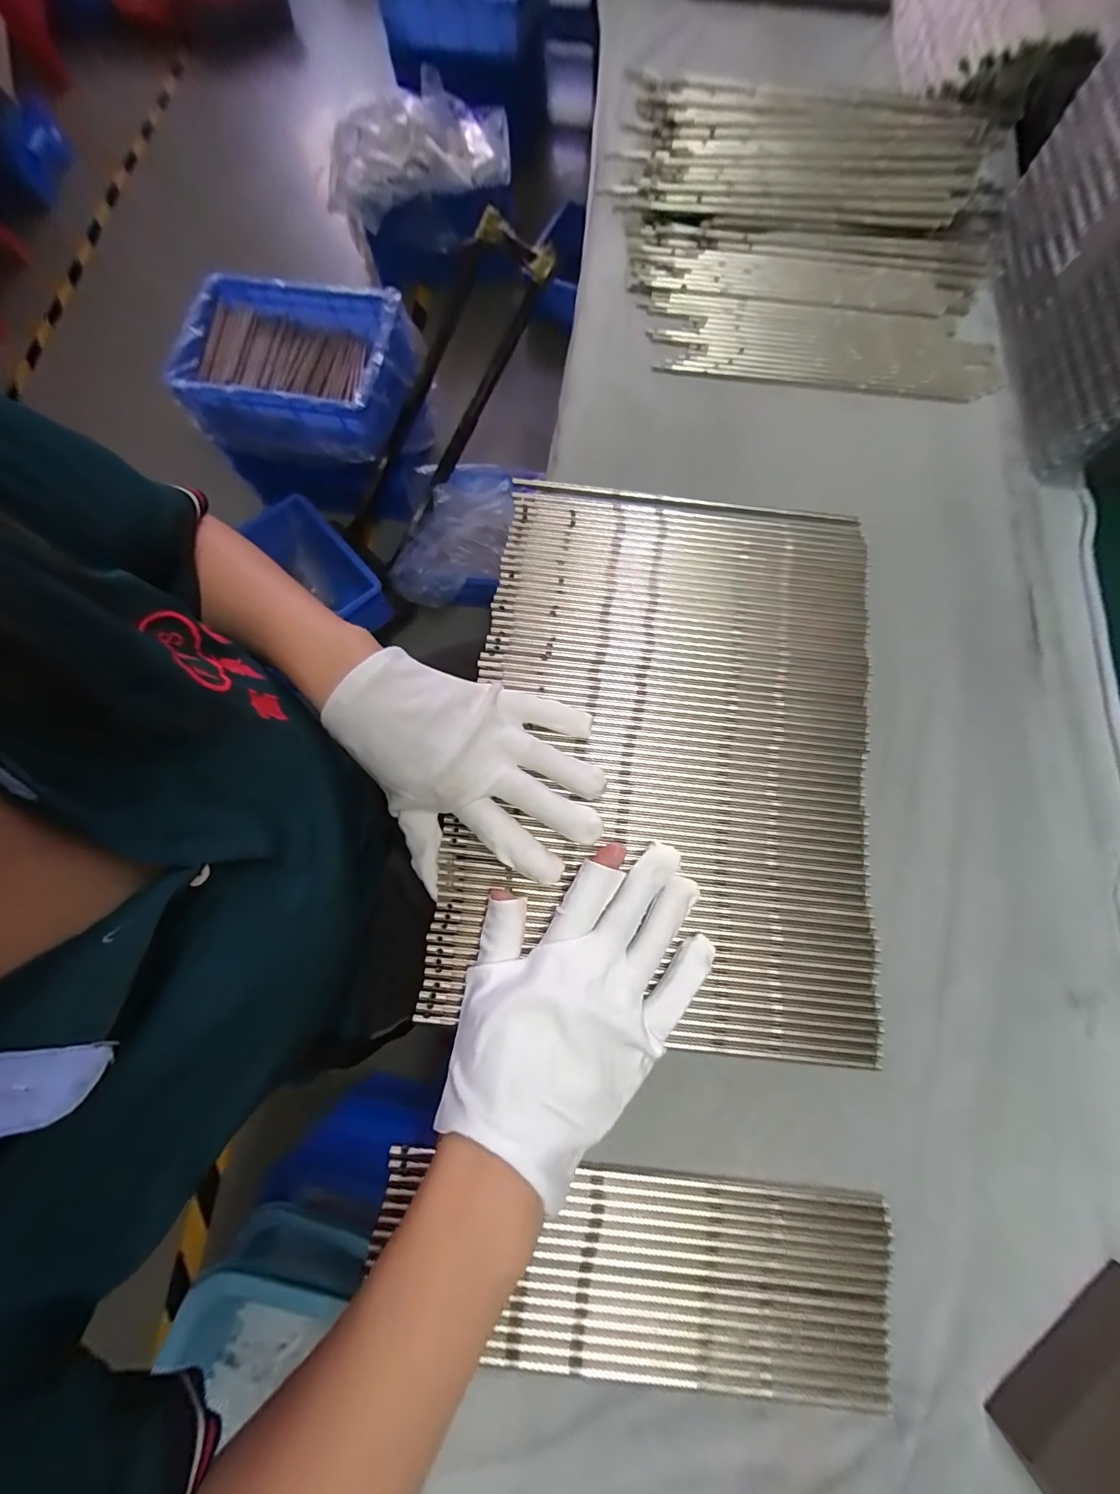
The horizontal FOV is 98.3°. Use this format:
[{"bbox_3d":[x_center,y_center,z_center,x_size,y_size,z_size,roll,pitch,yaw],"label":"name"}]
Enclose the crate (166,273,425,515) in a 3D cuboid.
[{"bbox_3d":[-0.526,-0.766,1.070,0.410,0.255,0.324,5,76,2],"label":"crate"}]

